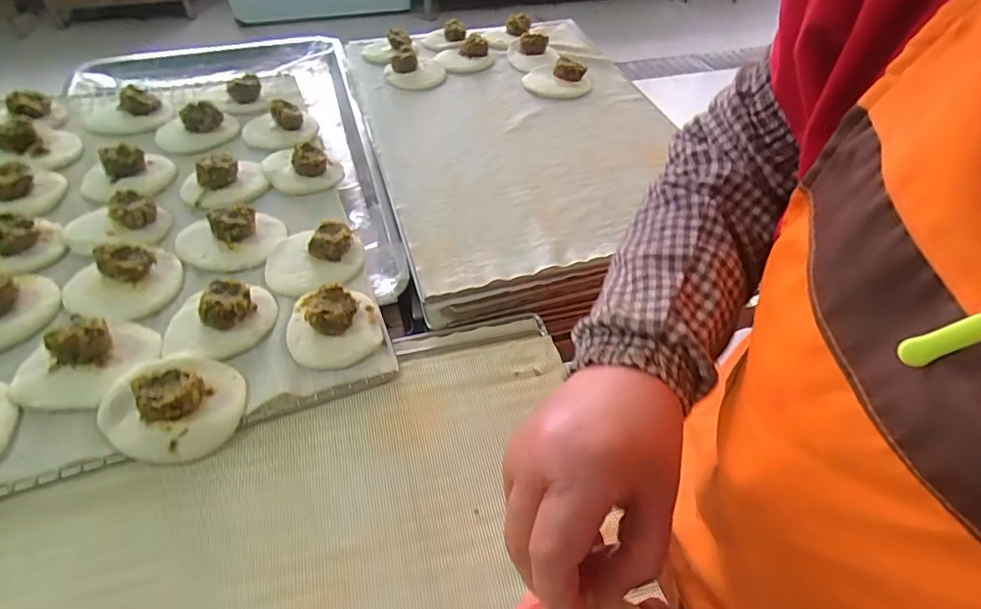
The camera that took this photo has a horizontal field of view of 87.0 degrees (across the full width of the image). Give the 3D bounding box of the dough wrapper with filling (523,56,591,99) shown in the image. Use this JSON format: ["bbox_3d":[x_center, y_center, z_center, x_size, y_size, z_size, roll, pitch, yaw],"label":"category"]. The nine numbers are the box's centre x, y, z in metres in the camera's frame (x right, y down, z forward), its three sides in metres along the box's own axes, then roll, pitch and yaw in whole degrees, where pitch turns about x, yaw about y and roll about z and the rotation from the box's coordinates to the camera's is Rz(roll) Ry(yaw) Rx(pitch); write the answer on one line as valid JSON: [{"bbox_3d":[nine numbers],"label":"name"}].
[{"bbox_3d":[0.097,-0.332,0.761,0.093,0.022,0.090,1,49,-2],"label":"dough wrapper with filling"}]

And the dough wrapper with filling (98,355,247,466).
[{"bbox_3d":[-0.247,0.074,0.399,0.095,0.030,0.087,1,49,-2],"label":"dough wrapper with filling"}]

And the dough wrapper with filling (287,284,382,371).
[{"bbox_3d":[-0.140,0.014,0.456,0.079,0.032,0.082,-7,50,-9],"label":"dough wrapper with filling"}]

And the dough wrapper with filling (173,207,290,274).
[{"bbox_3d":[-0.264,-0.072,0.525,0.099,0.025,0.077,-23,54,-21],"label":"dough wrapper with filling"}]

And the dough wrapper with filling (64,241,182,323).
[{"bbox_3d":[-0.341,-0.026,0.478,0.083,0.027,0.093,36,56,25],"label":"dough wrapper with filling"}]

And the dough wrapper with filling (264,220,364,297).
[{"bbox_3d":[-0.178,-0.053,0.515,0.095,0.030,0.083,-18,52,-18],"label":"dough wrapper with filling"}]

